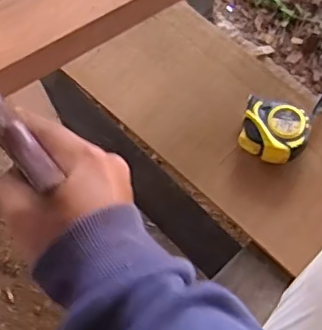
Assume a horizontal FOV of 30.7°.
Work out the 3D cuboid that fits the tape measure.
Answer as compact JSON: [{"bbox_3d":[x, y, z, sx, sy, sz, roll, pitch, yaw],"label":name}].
[{"bbox_3d":[0.138,-0.039,0.719,0.078,0.050,0.069,16,73,6],"label":"tape measure"}]

